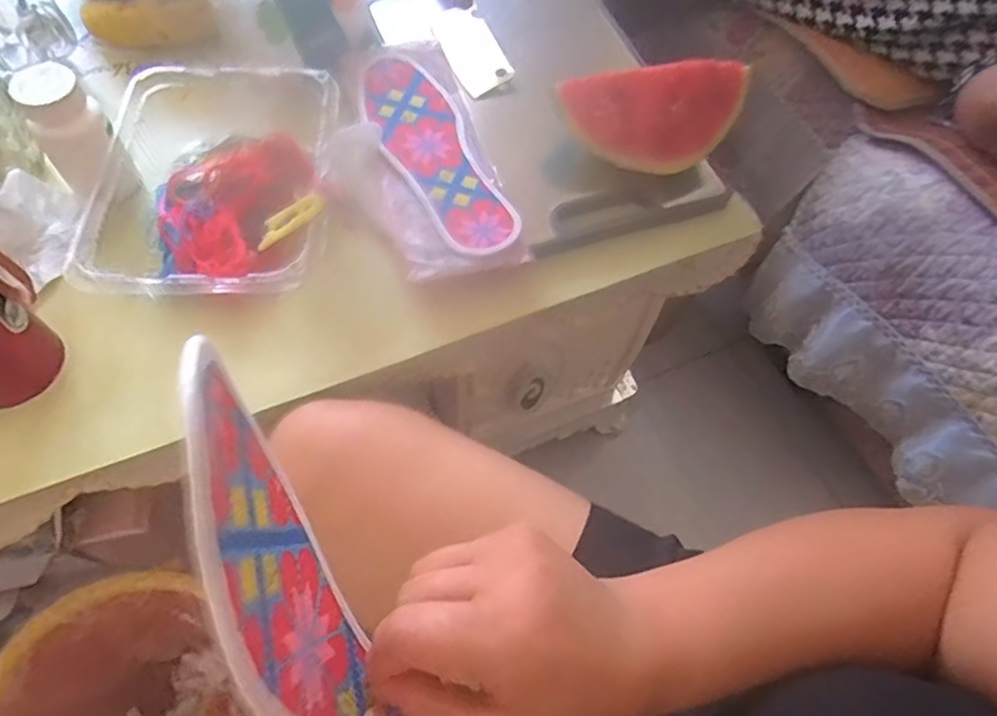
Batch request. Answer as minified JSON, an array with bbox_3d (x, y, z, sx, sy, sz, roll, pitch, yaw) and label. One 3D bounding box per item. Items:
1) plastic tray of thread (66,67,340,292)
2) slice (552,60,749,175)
[{"bbox_3d":[-0.221,-0.140,0.497,0.175,0.065,0.233,-1,62,-5],"label":"plastic tray of thread"},{"bbox_3d":[0.122,-0.190,0.496,0.137,0.077,0.019,-5,34,3],"label":"slice"}]

